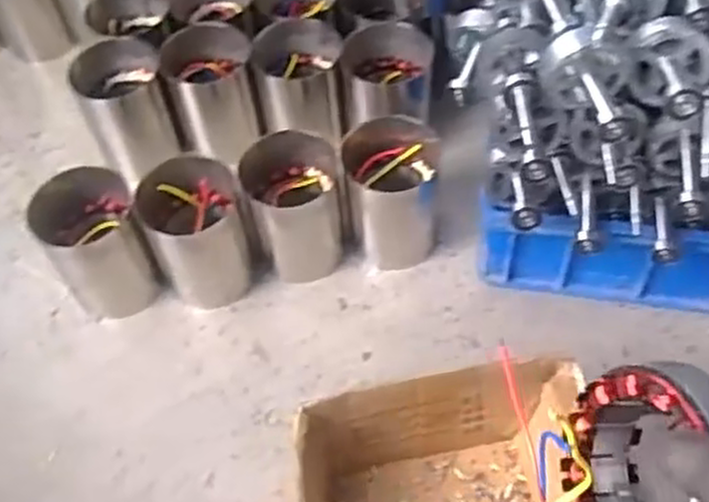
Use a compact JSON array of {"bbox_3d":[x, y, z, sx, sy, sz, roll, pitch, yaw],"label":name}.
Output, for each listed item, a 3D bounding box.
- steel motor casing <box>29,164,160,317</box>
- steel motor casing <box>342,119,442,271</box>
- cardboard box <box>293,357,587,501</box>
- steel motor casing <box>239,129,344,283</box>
[{"bbox_3d":[-0.319,-0.010,0.982,0.118,0.152,0.126,-2,55,3],"label":"steel motor casing"},{"bbox_3d":[0.048,-0.070,0.998,0.116,0.171,0.113,1,56,4],"label":"steel motor casing"},{"bbox_3d":[0.101,0.279,0.752,0.268,0.142,0.298,-8,55,-2],"label":"cardboard box"},{"bbox_3d":[-0.073,-0.054,0.991,0.118,0.152,0.117,-2,55,3],"label":"steel motor casing"}]

